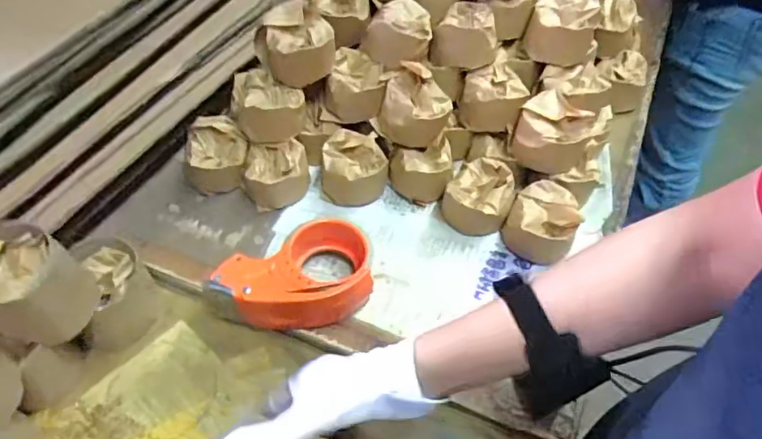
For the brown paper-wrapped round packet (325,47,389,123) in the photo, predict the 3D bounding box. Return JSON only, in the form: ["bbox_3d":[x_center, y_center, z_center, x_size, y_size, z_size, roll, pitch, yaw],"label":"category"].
[{"bbox_3d":[-0.029,-0.159,0.641,0.072,0.048,0.075,1,53,-1],"label":"brown paper-wrapped round packet"}]

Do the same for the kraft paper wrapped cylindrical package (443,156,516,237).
[{"bbox_3d":[0.110,-0.029,0.611,0.070,0.051,0.076,1,53,-1],"label":"kraft paper wrapped cylindrical package"}]

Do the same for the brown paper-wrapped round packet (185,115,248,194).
[{"bbox_3d":[-0.193,-0.075,0.636,0.070,0.060,0.073,1,53,-1],"label":"brown paper-wrapped round packet"}]

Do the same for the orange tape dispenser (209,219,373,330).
[{"bbox_3d":[-0.086,0.055,0.540,0.149,0.061,0.098,-4,54,-5],"label":"orange tape dispenser"}]

